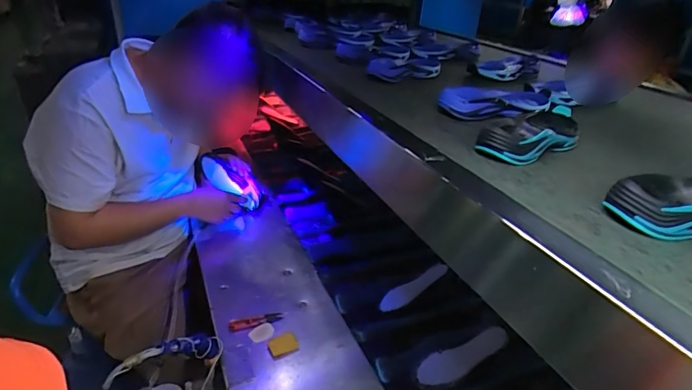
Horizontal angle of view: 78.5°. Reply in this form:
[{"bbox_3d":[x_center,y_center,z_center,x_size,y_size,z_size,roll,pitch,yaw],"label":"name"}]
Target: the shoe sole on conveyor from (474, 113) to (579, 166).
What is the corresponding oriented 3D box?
[{"bbox_3d":[0.268,-0.086,0.593,0.215,0.035,0.085,-21,37,-40],"label":"shoe sole on conveyor"}]

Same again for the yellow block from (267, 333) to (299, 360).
[{"bbox_3d":[-0.114,0.275,0.775,0.050,0.018,0.037,-11,31,-26],"label":"yellow block"}]

